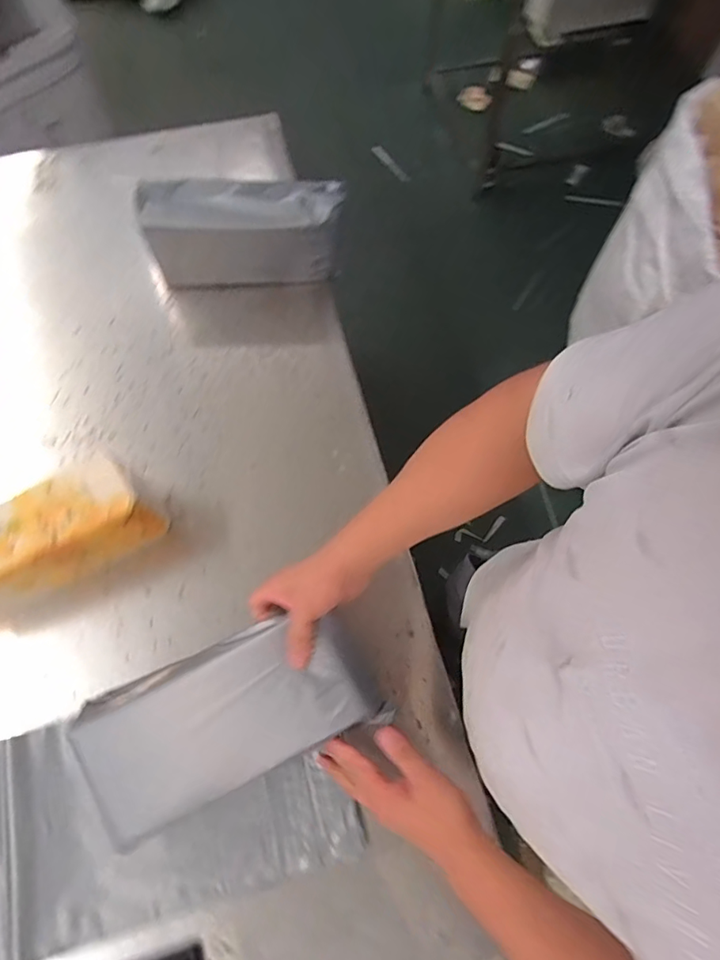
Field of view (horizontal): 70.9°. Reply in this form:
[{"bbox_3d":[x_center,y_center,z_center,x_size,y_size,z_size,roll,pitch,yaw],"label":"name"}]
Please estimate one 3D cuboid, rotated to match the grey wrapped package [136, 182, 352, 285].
[{"bbox_3d":[-0.181,-0.389,0.811,0.300,0.154,0.073,0,69,-1],"label":"grey wrapped package"}]

